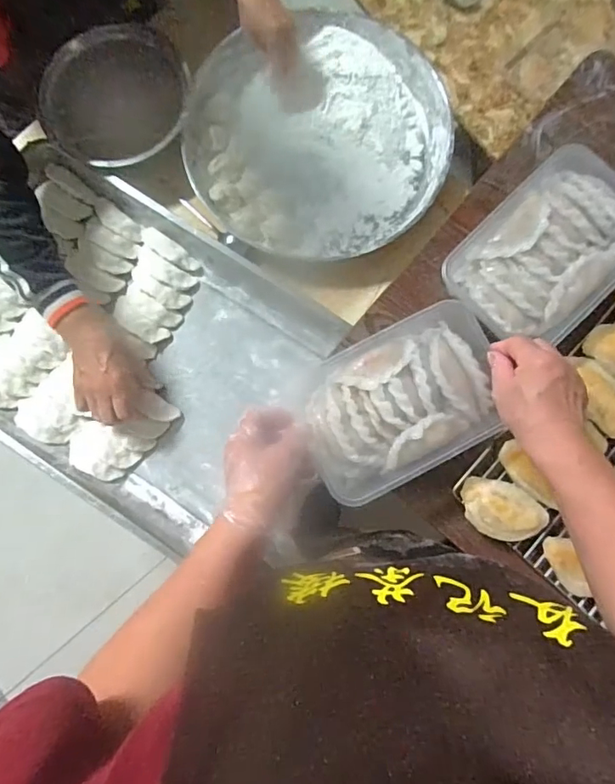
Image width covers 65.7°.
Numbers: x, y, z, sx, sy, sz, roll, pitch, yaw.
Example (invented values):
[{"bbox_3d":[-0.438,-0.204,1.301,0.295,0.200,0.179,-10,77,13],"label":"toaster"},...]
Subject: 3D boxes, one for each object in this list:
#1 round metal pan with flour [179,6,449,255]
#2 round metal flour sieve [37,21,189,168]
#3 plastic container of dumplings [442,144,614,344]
[{"bbox_3d":[0.018,-0.387,0.726,0.375,0.054,0.363,0,84,0],"label":"round metal pan with flour"},{"bbox_3d":[-0.281,-0.426,0.694,0.206,0.061,0.171,-7,84,-1],"label":"round metal flour sieve"},{"bbox_3d":[0.265,-0.152,0.536,0.219,0.055,0.150,-45,86,-4],"label":"plastic container of dumplings"}]

